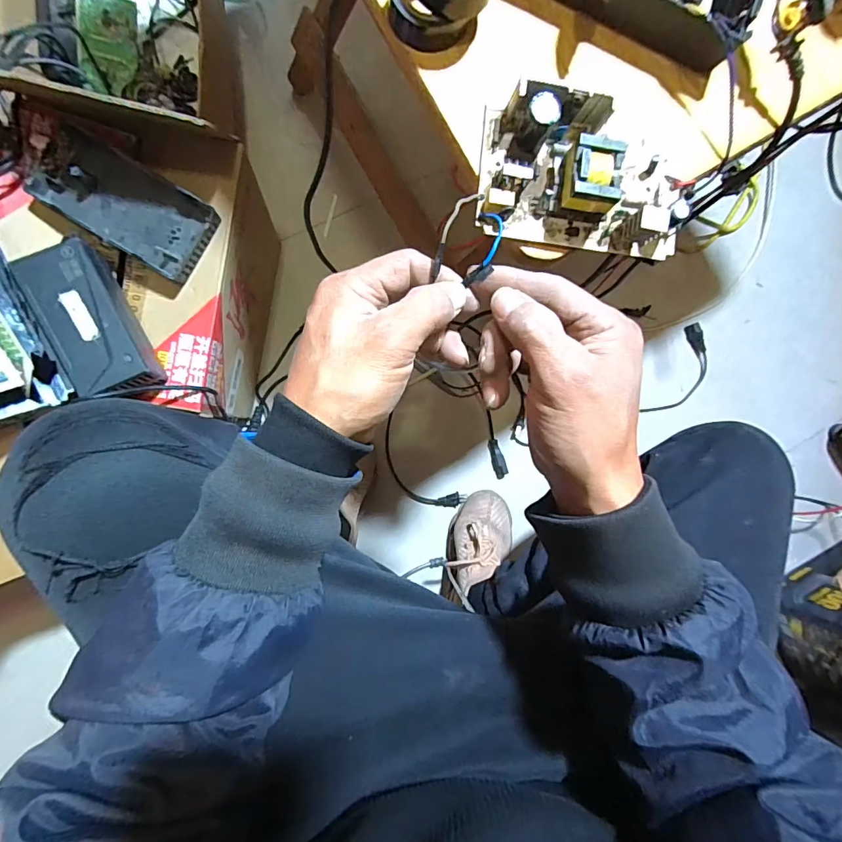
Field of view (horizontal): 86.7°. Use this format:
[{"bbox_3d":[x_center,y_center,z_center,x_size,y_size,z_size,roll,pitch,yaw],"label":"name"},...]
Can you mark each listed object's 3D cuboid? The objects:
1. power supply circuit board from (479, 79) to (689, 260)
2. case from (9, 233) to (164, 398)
[{"bbox_3d":[0.099,-0.143,0.254,0.125,0.034,0.077,5,89,-8],"label":"power supply circuit board"},{"bbox_3d":[-0.339,-0.098,0.462,0.072,0.055,0.152,-28,94,-7],"label":"case"}]

